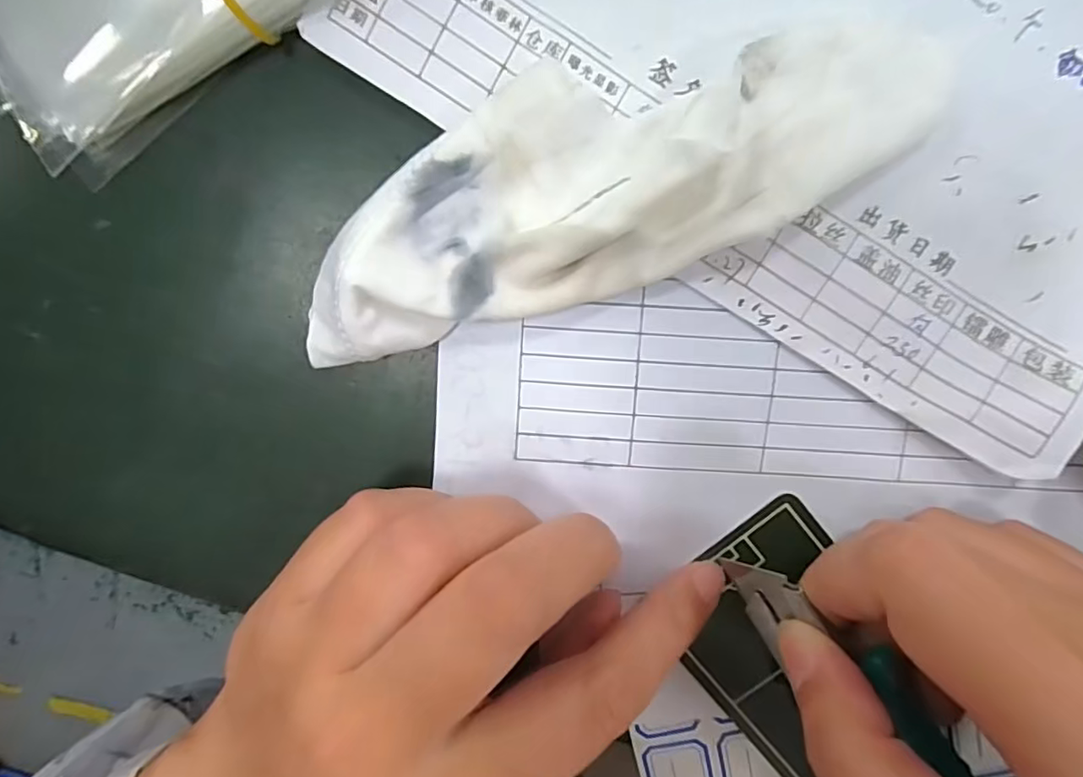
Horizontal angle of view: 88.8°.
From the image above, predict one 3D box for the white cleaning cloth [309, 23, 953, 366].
[{"bbox_3d":[0.016,-0.047,0.127,0.151,0.017,0.047,-15,99,3],"label":"white cleaning cloth"}]

